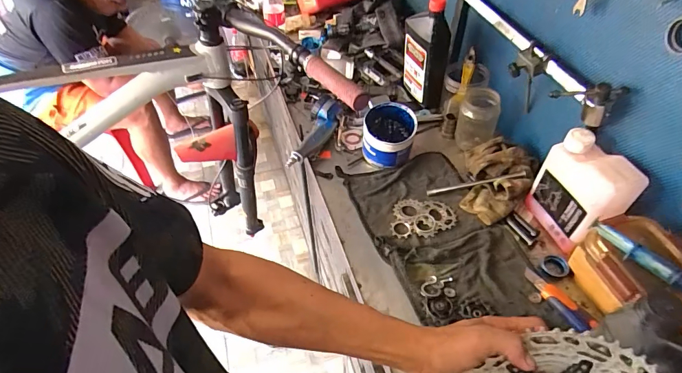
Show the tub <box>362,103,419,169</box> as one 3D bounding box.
[{"bbox_3d":[0.093,-0.095,0.772,0.093,0.103,0.089,-1,49,1],"label":"tub"}]

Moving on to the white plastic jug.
[{"bbox_3d":[0.370,0.022,0.611,0.070,0.179,0.129,-9,50,-6],"label":"white plastic jug"}]

